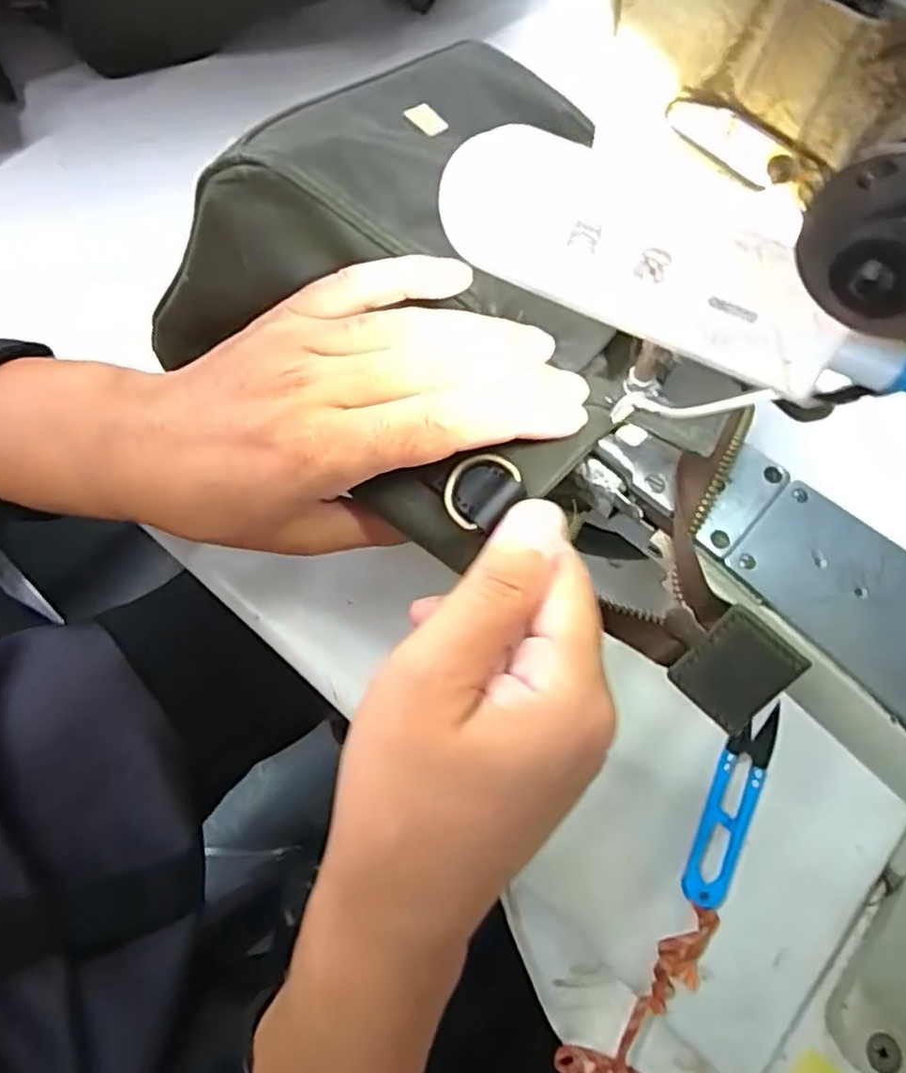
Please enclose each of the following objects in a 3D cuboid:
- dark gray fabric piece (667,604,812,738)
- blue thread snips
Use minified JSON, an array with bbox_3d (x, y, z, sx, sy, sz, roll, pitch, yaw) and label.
[{"bbox_3d":[0.087,0.042,0.210,0.026,0.034,0.004,44,31,19],"label":"dark gray fabric piece"},{"bbox_3d":[0.133,0.125,0.320,0.026,0.008,0.098,27,68,9],"label":"blue thread snips"}]

